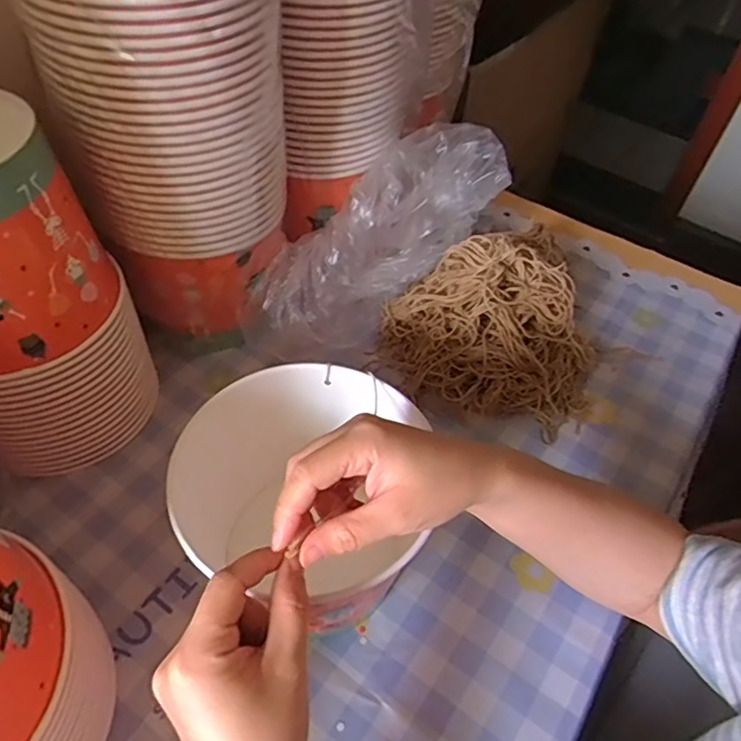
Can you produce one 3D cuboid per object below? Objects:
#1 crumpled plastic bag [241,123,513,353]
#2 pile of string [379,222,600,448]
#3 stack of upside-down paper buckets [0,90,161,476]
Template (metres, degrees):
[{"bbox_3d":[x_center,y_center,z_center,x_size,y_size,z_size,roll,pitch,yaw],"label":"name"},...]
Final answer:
[{"bbox_3d":[0.010,-0.113,0.569,0.281,0.119,0.098,-42,61,0],"label":"crumpled plastic bag"},{"bbox_3d":[0.120,-0.043,0.567,0.209,0.100,0.167,15,52,7],"label":"pile of string"},{"bbox_3d":[-0.257,-0.055,0.440,0.141,0.241,0.141,-27,58,-24],"label":"stack of upside-down paper buckets"}]

